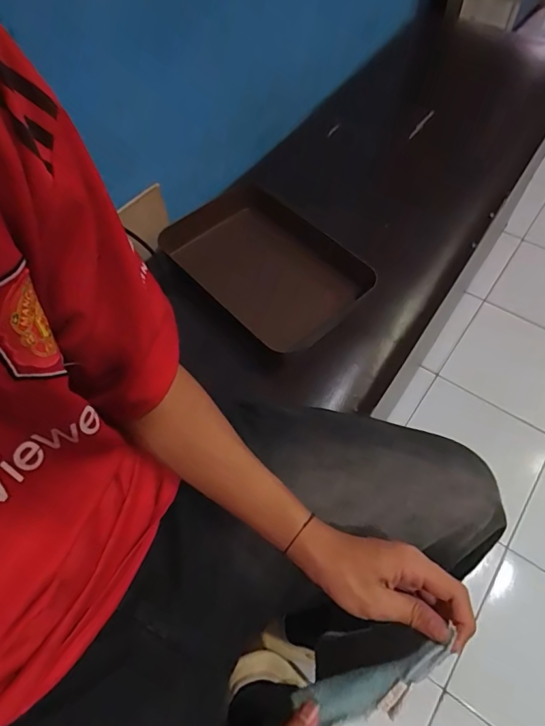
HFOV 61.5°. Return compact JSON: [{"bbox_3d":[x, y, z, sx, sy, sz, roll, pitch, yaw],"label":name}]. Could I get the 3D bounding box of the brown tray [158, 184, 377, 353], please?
[{"bbox_3d":[-0.009,-0.141,0.640,0.256,0.020,0.173,41,74,10],"label":"brown tray"}]

